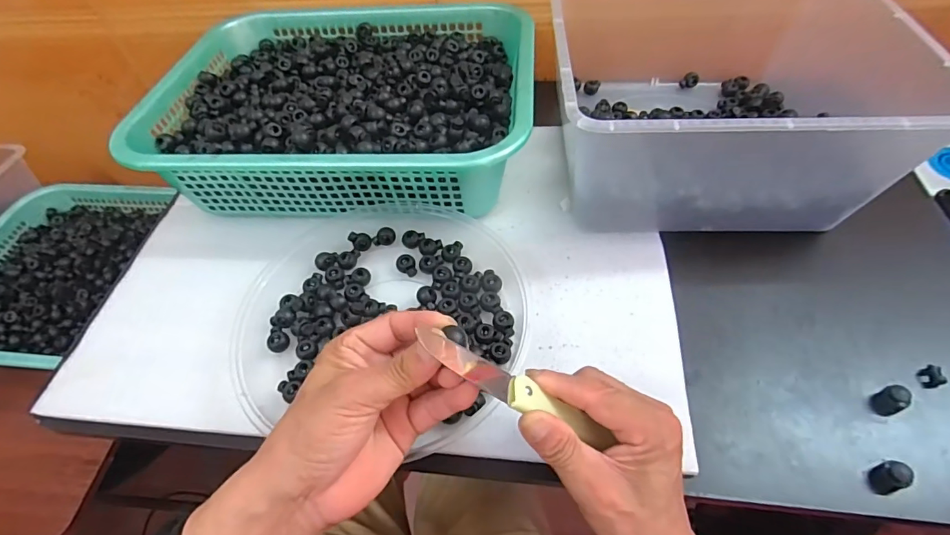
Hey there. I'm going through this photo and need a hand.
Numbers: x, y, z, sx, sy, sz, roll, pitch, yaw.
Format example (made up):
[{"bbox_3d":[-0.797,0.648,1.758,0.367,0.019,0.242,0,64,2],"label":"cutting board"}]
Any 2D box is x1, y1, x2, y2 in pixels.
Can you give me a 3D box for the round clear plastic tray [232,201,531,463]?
[{"bbox_3d":[-0.079,0.035,0.405,0.244,0.033,0.213,6,55,10],"label":"round clear plastic tray"}]

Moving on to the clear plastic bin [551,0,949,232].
[{"bbox_3d":[0.223,-0.180,0.461,0.286,0.147,0.309,-1,54,5],"label":"clear plastic bin"}]

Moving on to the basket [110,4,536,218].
[{"bbox_3d":[-0.130,-0.184,0.507,0.373,0.080,0.290,0,54,5],"label":"basket"}]

